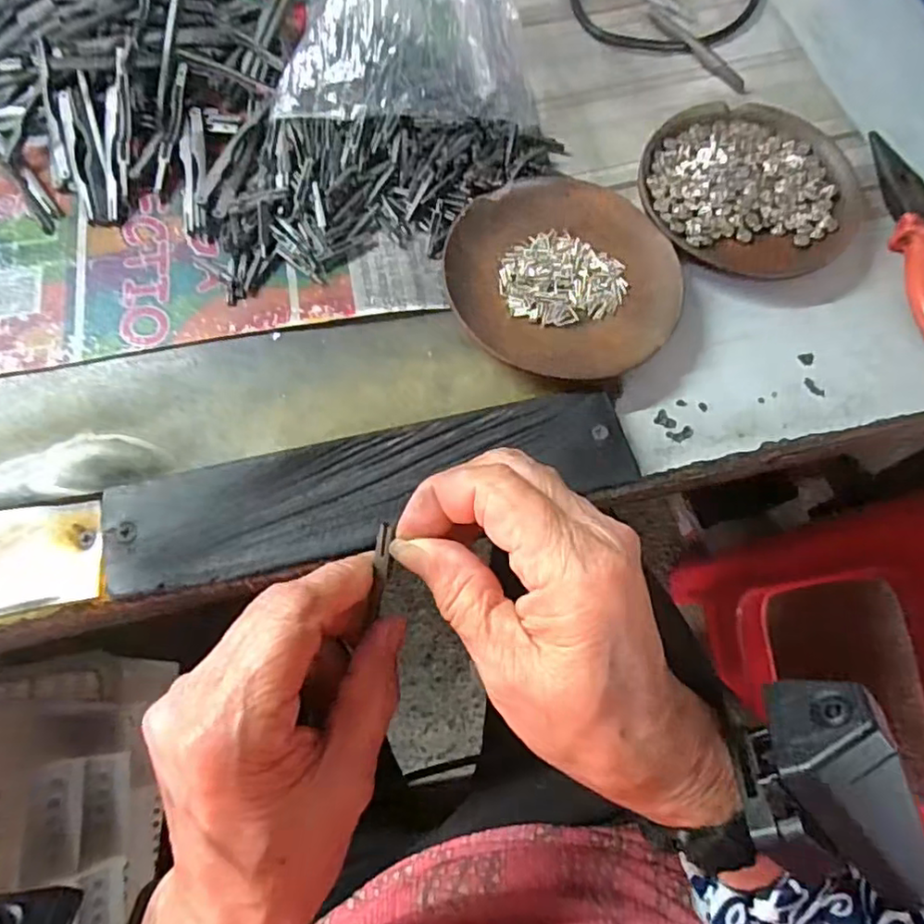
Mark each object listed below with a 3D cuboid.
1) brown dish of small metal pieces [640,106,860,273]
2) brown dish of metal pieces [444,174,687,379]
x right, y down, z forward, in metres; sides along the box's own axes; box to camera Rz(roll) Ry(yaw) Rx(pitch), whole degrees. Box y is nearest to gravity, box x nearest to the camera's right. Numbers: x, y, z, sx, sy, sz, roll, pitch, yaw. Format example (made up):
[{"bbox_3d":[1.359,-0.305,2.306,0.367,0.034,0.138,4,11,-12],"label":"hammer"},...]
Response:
[{"bbox_3d":[0.153,-0.149,0.335,0.113,0.018,0.103,1,70,-2],"label":"brown dish of small metal pieces"},{"bbox_3d":[0.050,-0.091,0.310,0.112,0.016,0.109,1,70,-2],"label":"brown dish of metal pieces"}]

